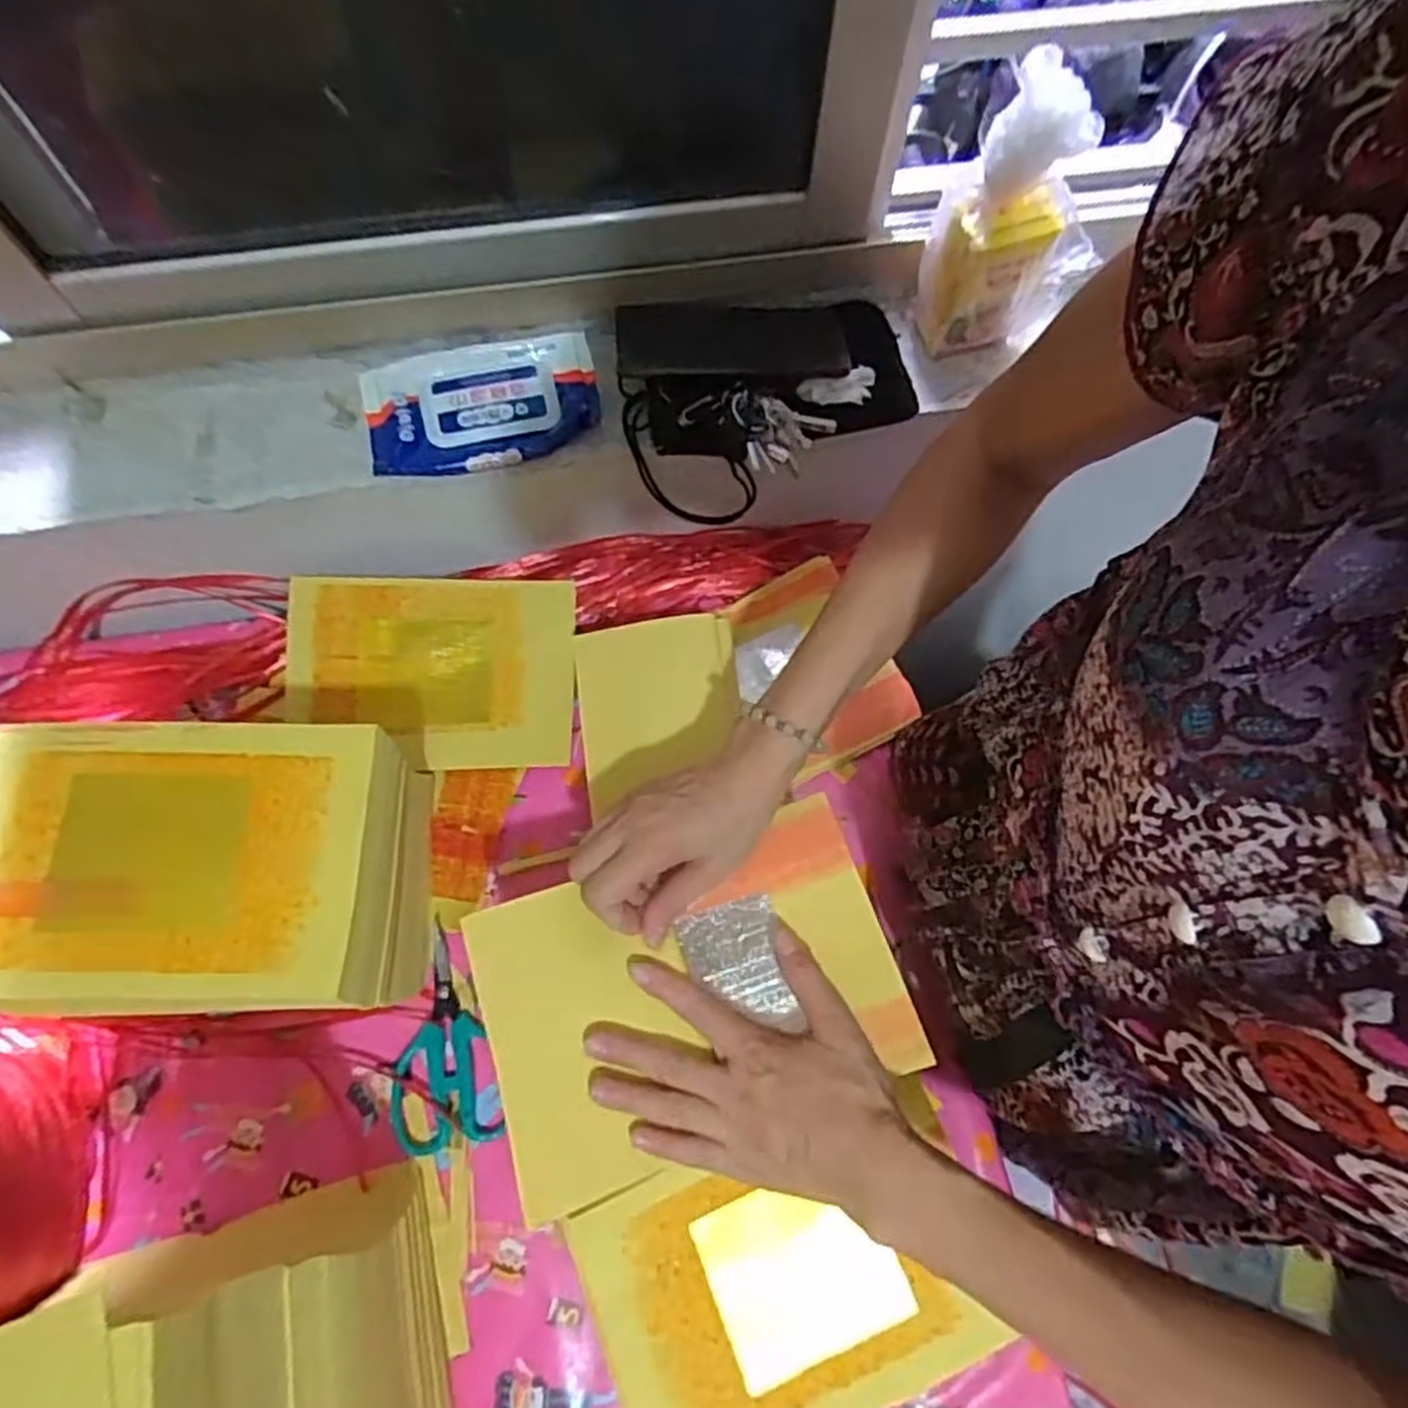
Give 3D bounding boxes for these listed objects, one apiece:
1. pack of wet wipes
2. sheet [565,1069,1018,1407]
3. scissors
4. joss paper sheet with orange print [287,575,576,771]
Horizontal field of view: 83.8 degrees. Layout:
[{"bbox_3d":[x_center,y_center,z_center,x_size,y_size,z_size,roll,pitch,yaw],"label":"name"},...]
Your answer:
[{"bbox_3d":[-0.165,-0.223,0.584,0.168,0.020,0.101,-8,69,-4],"label":"pack of wet wipes"},{"bbox_3d":[0.053,0.339,0.459,0.223,0.011,0.156,-18,70,-7],"label":"sheet"},{"bbox_3d":[-0.197,0.243,0.568,0.073,0.010,0.147,-16,70,-7],"label":"scissors"},{"bbox_3d":[-0.224,-0.028,0.642,0.228,0.037,0.159,-1,69,-1],"label":"joss paper sheet with orange print"}]

